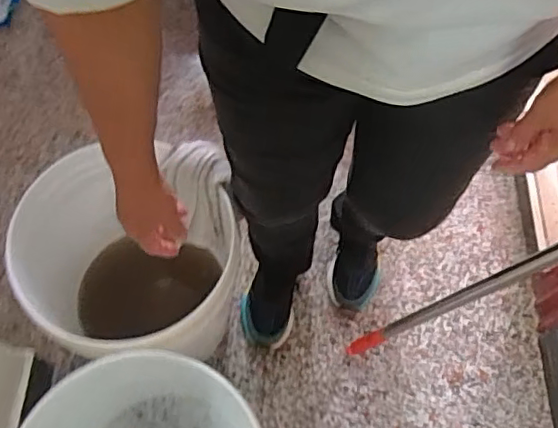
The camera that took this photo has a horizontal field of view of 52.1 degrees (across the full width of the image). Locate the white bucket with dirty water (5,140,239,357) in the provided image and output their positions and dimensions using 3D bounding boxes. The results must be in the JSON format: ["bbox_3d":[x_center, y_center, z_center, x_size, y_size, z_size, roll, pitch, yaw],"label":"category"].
[{"bbox_3d":[-0.216,0.095,0.900,0.289,0.334,0.277,1,65,-3],"label":"white bucket with dirty water"}]

